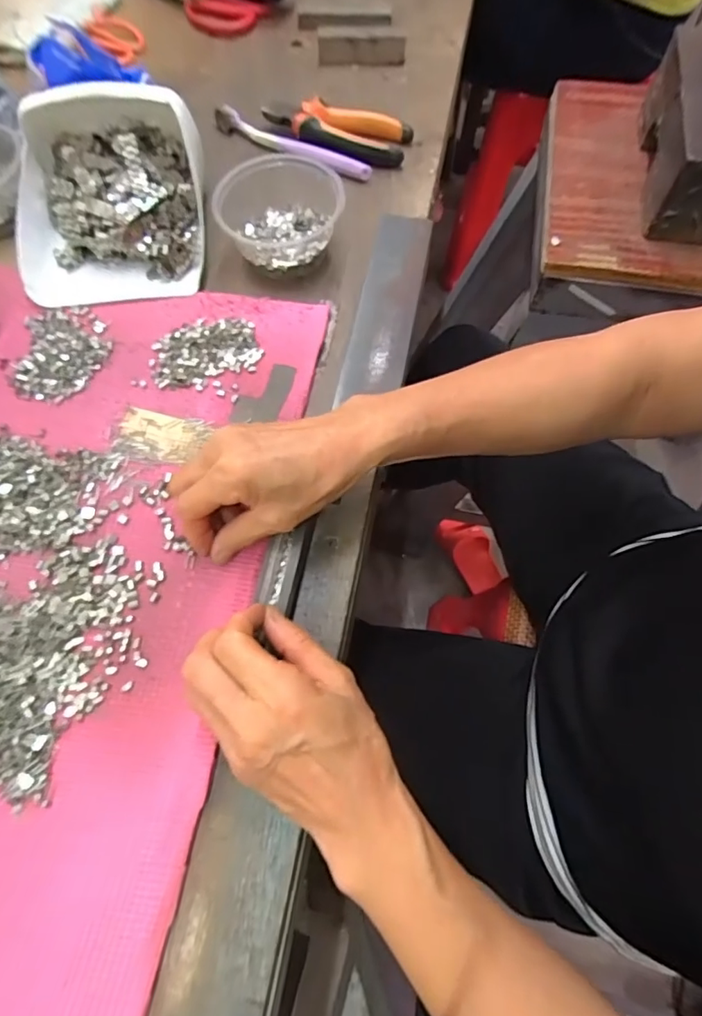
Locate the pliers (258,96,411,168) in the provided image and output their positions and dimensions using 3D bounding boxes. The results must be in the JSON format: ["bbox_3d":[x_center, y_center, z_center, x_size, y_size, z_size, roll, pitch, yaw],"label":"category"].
[{"bbox_3d":[-0.017,-0.376,0.518,0.148,0.026,0.057,13,68,6],"label":"pliers"}]

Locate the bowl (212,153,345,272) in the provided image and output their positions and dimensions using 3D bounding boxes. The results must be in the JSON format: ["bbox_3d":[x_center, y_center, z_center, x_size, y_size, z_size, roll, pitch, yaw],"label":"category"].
[{"bbox_3d":[-0.061,-0.251,0.447,0.103,0.048,0.089,-11,68,-4],"label":"bowl"}]

